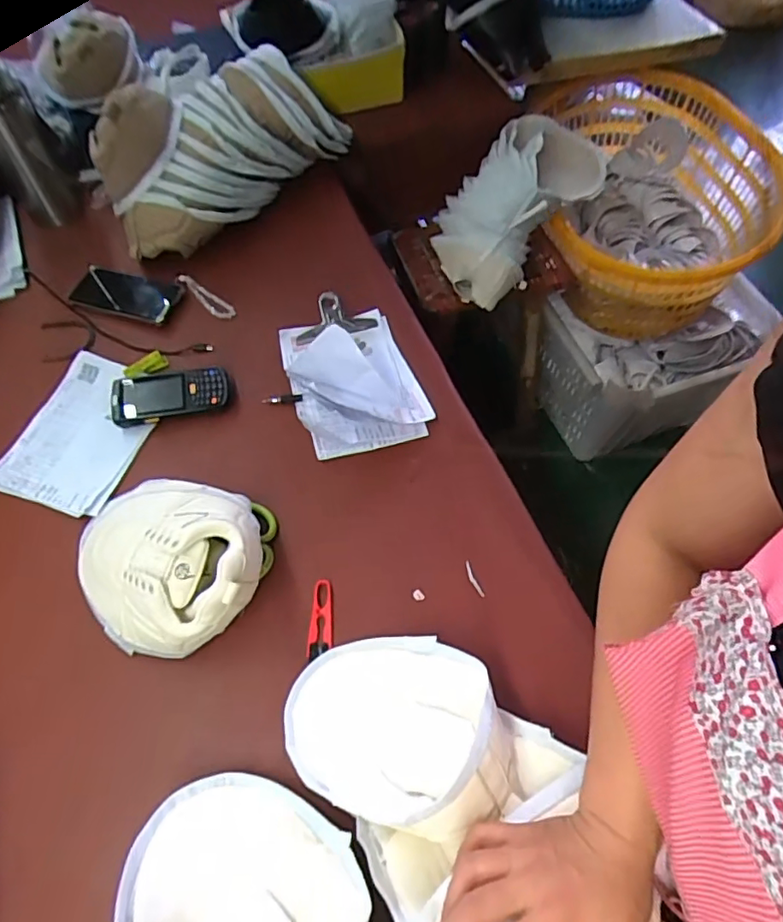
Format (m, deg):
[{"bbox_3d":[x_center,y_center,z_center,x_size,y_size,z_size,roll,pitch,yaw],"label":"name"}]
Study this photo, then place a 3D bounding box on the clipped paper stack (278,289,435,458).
[{"bbox_3d":[-0.055,-0.136,0.751,0.166,0.092,0.233,-15,62,-10],"label":"clipped paper stack"}]

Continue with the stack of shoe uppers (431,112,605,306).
[{"bbox_3d":[0.242,-0.514,1.120,0.204,0.189,0.353,41,67,19],"label":"stack of shoe uppers"}]

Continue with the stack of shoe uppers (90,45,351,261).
[{"bbox_3d":[-0.276,-0.530,0.936,0.195,0.181,0.438,38,66,18],"label":"stack of shoe uppers"}]

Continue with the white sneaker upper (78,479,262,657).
[{"bbox_3d":[-0.246,0.100,0.601,0.216,0.102,0.181,13,61,5],"label":"white sneaker upper"}]

